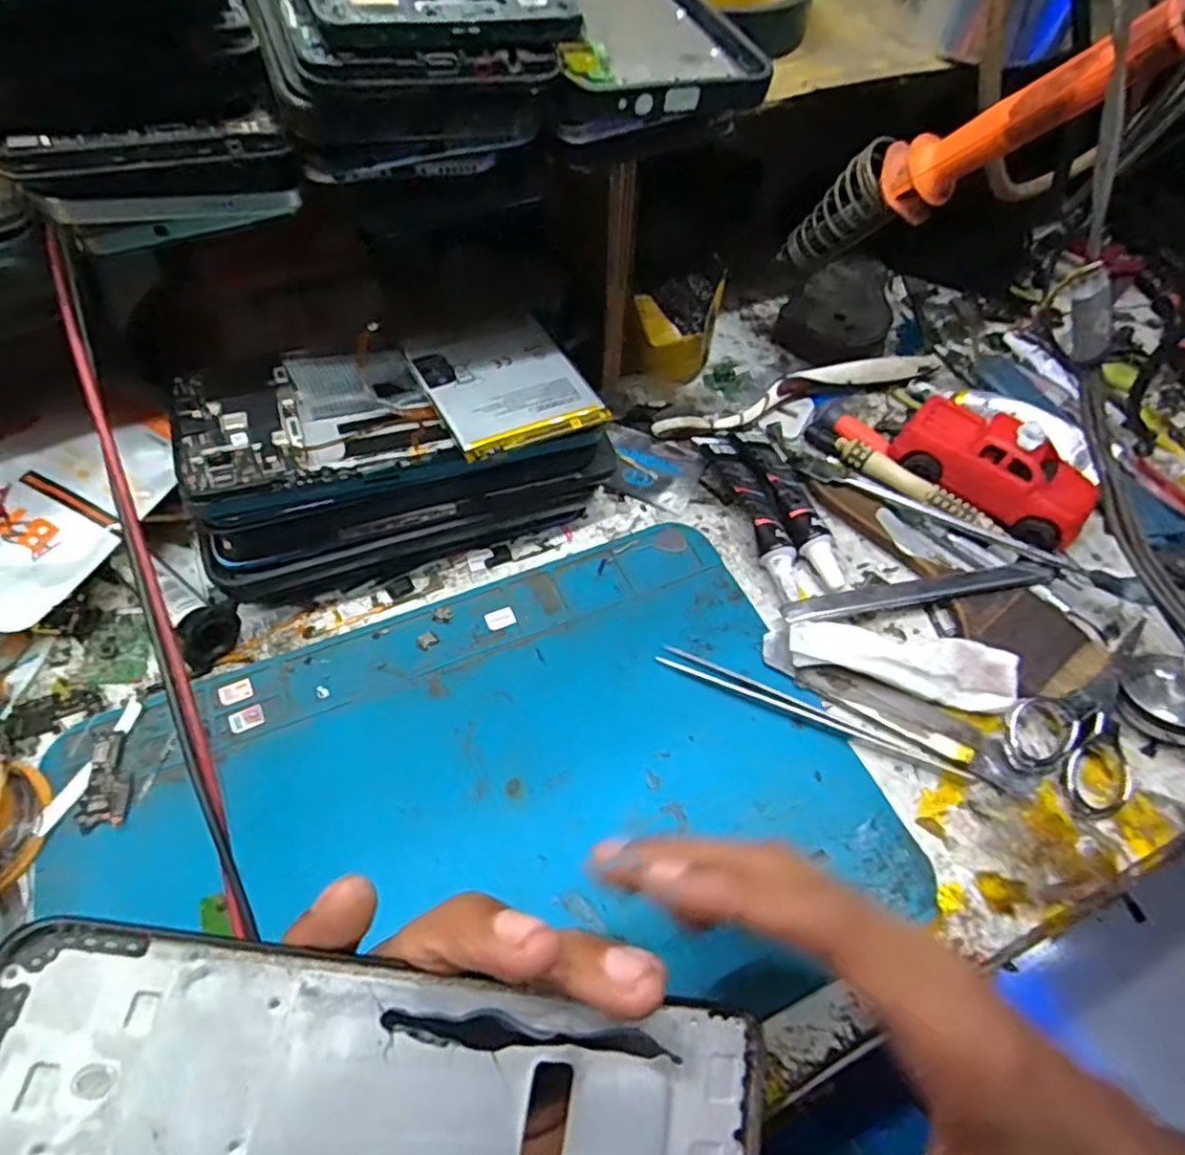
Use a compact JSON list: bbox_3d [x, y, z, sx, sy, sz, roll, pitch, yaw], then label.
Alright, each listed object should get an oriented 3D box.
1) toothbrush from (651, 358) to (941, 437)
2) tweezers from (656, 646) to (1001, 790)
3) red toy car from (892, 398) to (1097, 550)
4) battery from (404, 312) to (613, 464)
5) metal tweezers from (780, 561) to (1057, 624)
[{"bbox_3d":[0.118,-0.105,0.390,0.182,0.014,0.019,-18,59,-13],"label":"toothbrush"},{"bbox_3d":[0.094,0.058,0.289,0.138,0.004,0.010,22,59,12],"label":"tweezers"},{"bbox_3d":[0.201,-0.057,0.346,0.092,0.032,0.047,35,62,19],"label":"red toy car"},{"bbox_3d":[-0.037,-0.083,0.289,0.062,0.008,0.072,-25,61,-17],"label":"battery"},{"bbox_3d":[0.148,0.005,0.318,0.128,0.008,0.015,-9,58,-8],"label":"metal tweezers"}]

